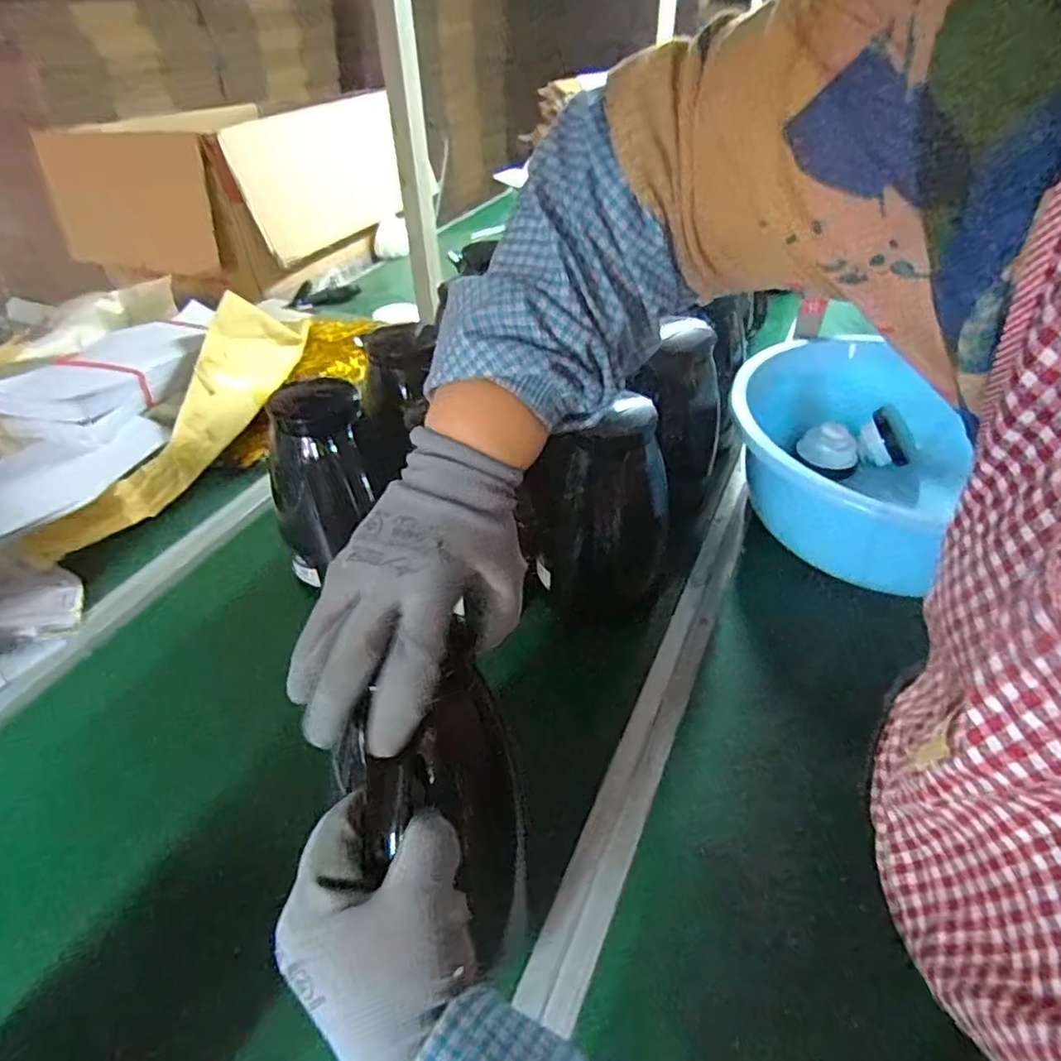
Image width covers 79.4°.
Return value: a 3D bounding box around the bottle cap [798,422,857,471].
[{"bbox_3d":[0.377,-0.103,0.808,0.025,0.062,0.063,-5,65,-59],"label":"bottle cap"}]

